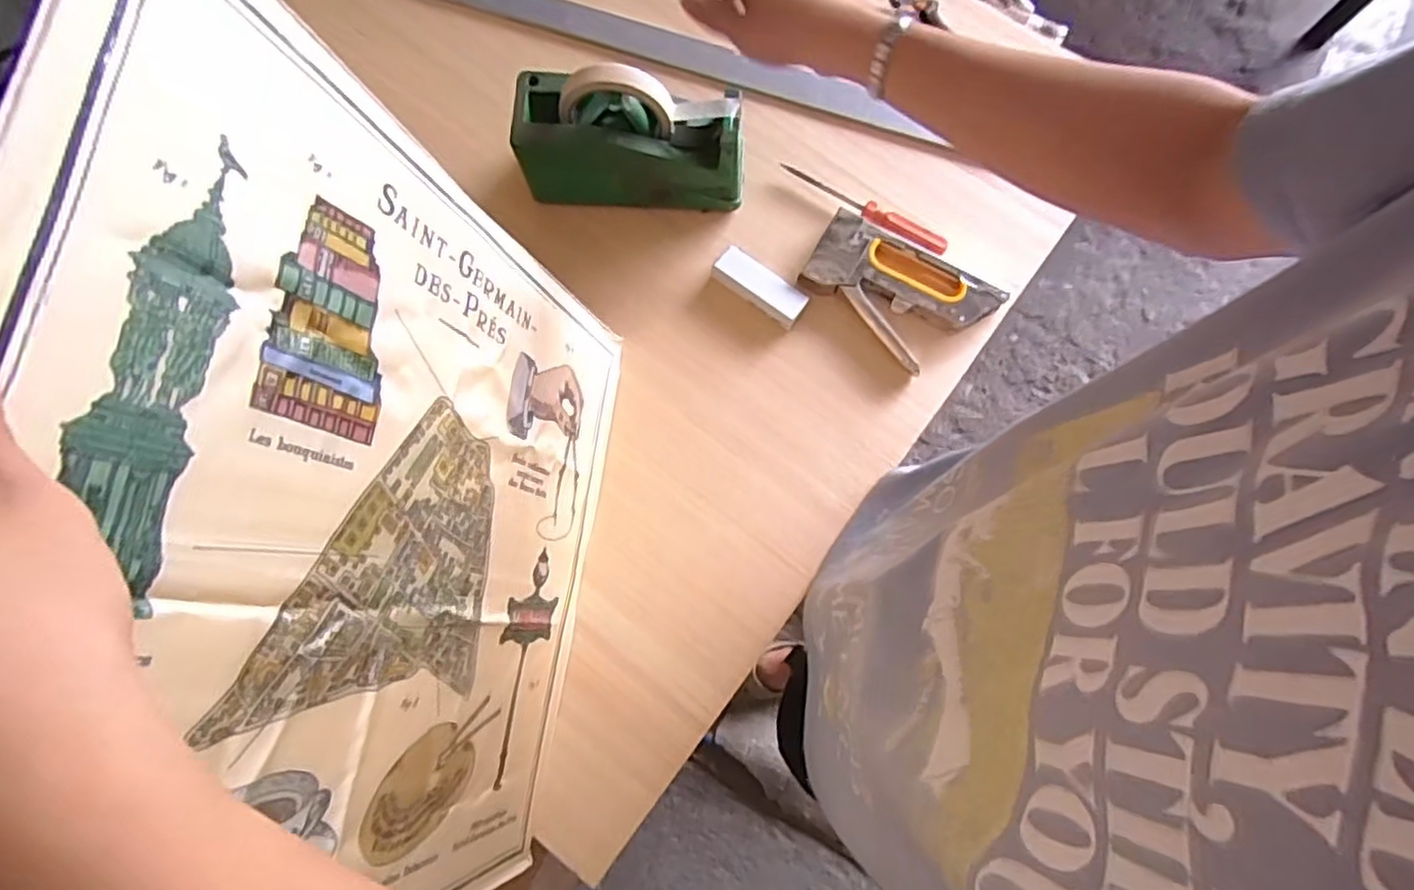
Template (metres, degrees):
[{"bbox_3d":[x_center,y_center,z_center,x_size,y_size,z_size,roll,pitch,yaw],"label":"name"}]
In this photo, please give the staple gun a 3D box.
[{"bbox_3d":[0.173,-0.142,0.639,0.168,0.023,0.103,34,81,7],"label":"staple gun"}]

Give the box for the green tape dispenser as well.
[{"bbox_3d":[-0.068,-0.276,0.618,0.199,0.121,0.073,3,78,1],"label":"green tape dispenser"}]

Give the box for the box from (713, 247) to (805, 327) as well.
[{"bbox_3d":[0.049,-0.149,0.647,0.093,0.019,0.035,37,81,7],"label":"box"}]

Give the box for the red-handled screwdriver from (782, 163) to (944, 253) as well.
[{"bbox_3d":[0.147,-0.225,0.655,0.174,0.020,0.023,31,80,6],"label":"red-handled screwdriver"}]

